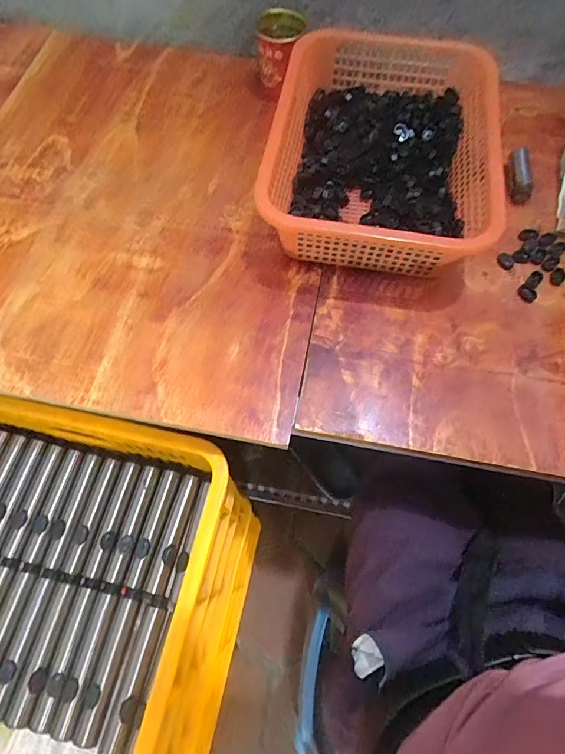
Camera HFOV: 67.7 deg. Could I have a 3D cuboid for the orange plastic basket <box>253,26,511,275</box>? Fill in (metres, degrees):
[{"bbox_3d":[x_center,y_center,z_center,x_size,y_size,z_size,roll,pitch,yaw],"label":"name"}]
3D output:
[{"bbox_3d":[0.131,-0.272,0.524,0.268,0.112,0.348,15,67,5],"label":"orange plastic basket"}]

